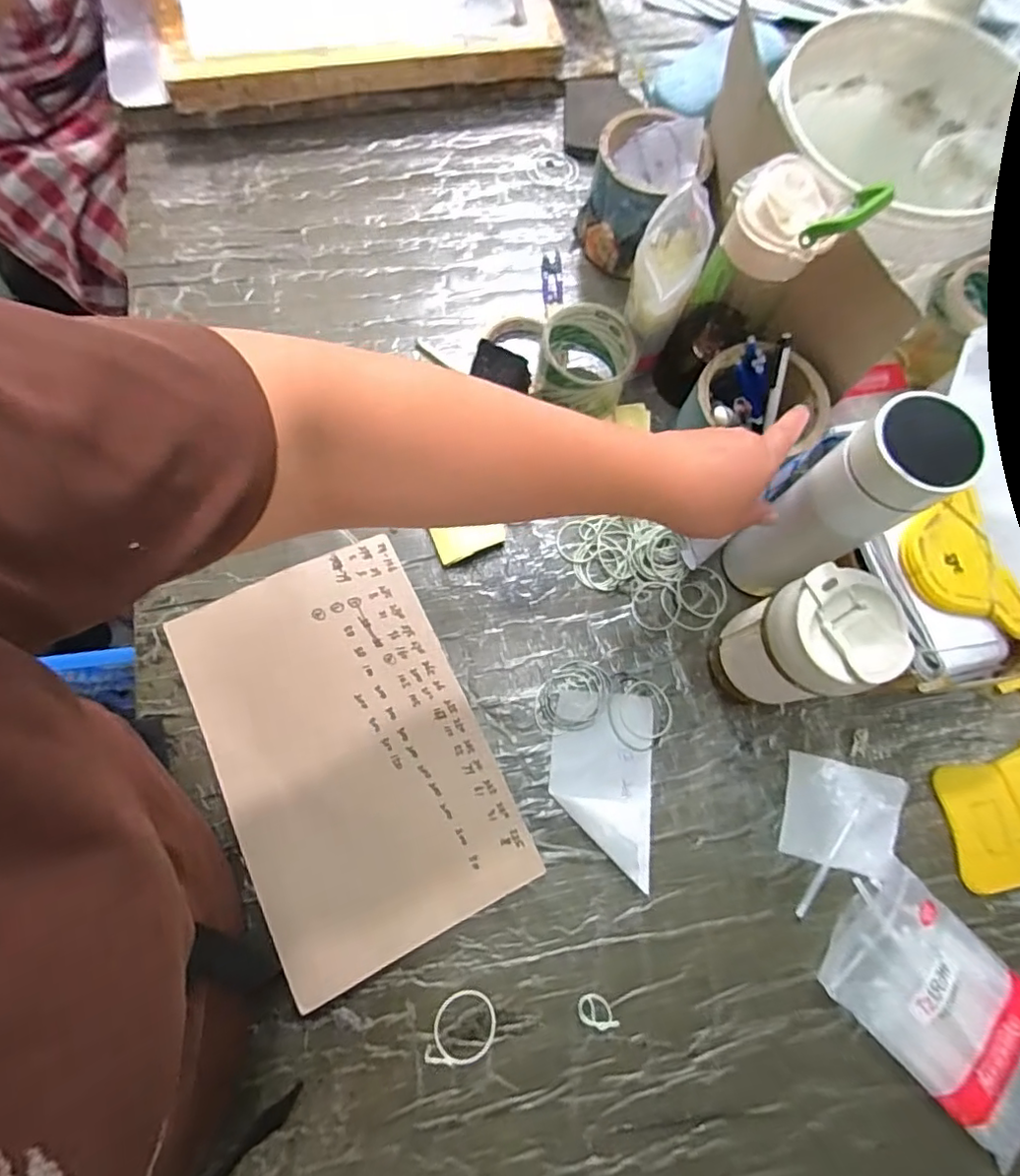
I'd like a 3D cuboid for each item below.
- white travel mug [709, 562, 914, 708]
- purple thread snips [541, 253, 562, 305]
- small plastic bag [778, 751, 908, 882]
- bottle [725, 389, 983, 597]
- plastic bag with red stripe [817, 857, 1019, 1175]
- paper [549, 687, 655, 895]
[{"bbox_3d":[0.214,0.044,0.447,0.073,0.155,0.078,1,75,-3],"label":"white travel mug"},{"bbox_3d":[0.045,-0.328,0.623,0.021,0.005,0.064,1,75,-3],"label":"purple thread snips"},{"bbox_3d":[0.276,0.188,0.485,0.095,0.009,0.081,15,74,1],"label":"small plastic bag"},{"bbox_3d":[0.216,-0.046,0.426,0.064,0.244,0.061,1,75,-3],"label":"bottle"},{"bbox_3d":[0.330,0.314,0.446,0.114,0.027,0.168,-43,81,-13],"label":"plastic bag with red stripe"},{"bbox_3d":[0.076,0.156,0.476,0.083,0.032,0.141,7,74,-1],"label":"paper"}]

